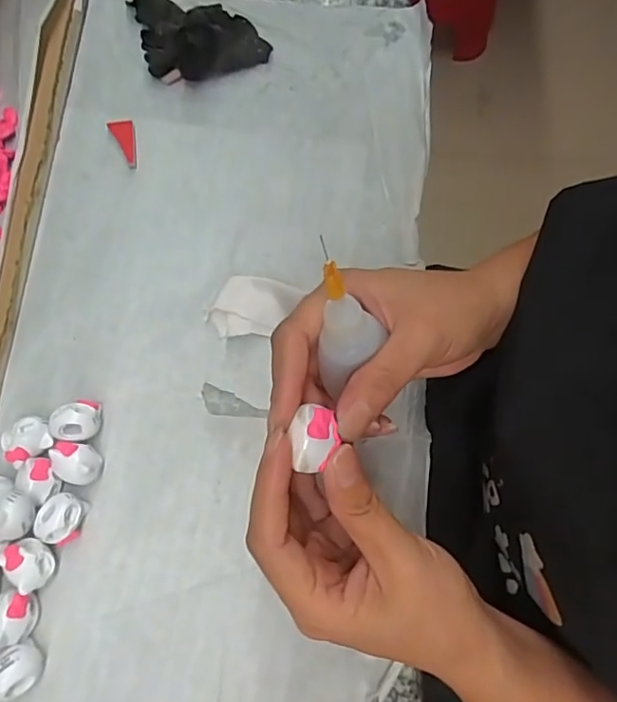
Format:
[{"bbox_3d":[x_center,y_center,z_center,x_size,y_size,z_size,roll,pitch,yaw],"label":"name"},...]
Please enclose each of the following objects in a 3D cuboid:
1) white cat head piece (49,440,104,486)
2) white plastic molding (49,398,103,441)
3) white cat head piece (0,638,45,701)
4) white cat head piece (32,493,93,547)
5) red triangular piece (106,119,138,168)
[{"bbox_3d":[-0.122,0.059,0.290,0.024,0.018,0.021,5,74,0],"label":"white cat head piece"},{"bbox_3d":[-0.126,0.038,0.297,0.025,0.018,0.022,-14,75,-5],"label":"white plastic molding"},{"bbox_3d":[-0.141,0.154,0.264,0.022,0.020,0.022,0,74,-1],"label":"white cat head piece"},{"bbox_3d":[-0.128,0.087,0.284,0.021,0.016,0.025,16,74,3],"label":"white cat head piece"},{"bbox_3d":[-0.116,-0.135,0.355,0.016,0.004,0.038,-25,76,-8],"label":"red triangular piece"}]

